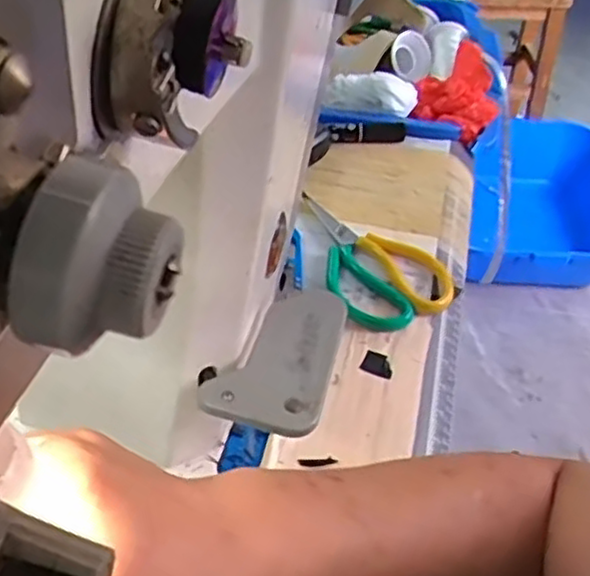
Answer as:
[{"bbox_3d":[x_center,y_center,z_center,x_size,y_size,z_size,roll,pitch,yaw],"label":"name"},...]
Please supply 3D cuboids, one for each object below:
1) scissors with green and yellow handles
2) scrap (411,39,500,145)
[{"bbox_3d":[0.066,-0.033,0.657,0.099,0.012,0.184,-15,45,-18],"label":"scissors with green and yellow handles"},{"bbox_3d":[0.198,-0.249,0.884,0.093,0.038,0.179,8,42,7],"label":"scrap"}]

